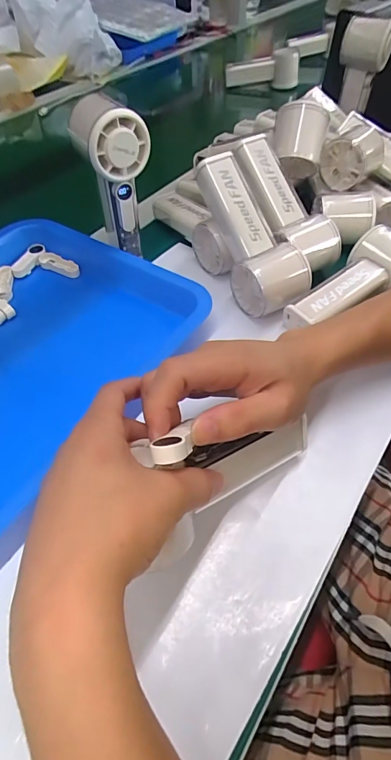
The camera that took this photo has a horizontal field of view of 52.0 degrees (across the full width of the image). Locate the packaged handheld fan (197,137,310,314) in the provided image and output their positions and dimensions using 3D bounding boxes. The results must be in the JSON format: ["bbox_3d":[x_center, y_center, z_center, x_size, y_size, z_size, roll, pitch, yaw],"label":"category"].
[{"bbox_3d":[0.049,-0.143,0.389,0.064,0.049,0.155,-27,95,-21],"label":"packaged handheld fan"}]

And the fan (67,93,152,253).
[{"bbox_3d":[-0.077,-0.194,0.391,0.063,0.128,0.064,-15,52,-11],"label":"fan"}]

